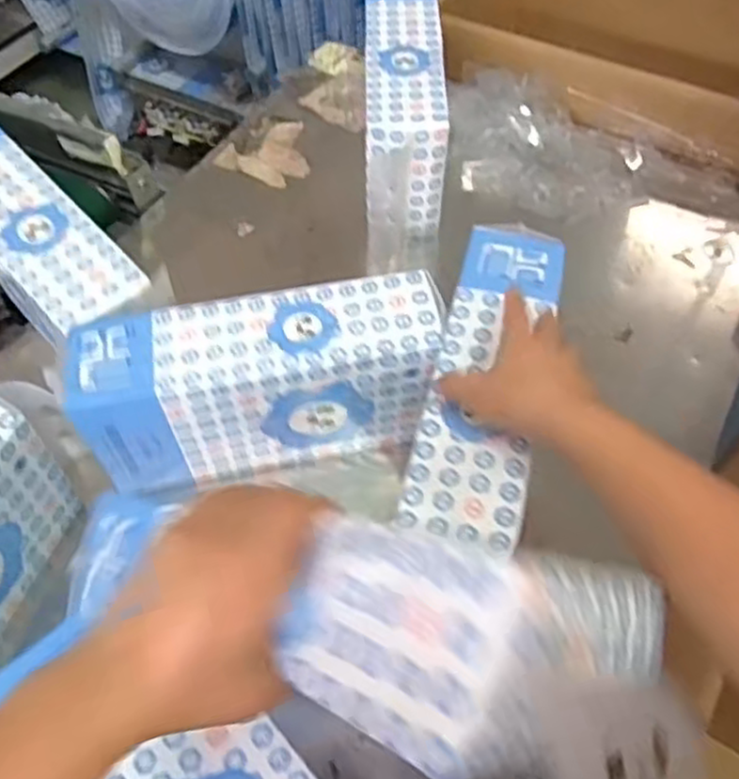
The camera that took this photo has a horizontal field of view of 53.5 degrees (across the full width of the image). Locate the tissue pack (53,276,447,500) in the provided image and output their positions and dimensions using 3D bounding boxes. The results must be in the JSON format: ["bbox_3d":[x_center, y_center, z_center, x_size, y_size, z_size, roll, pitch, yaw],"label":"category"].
[{"bbox_3d":[-0.096,-0.002,0.679,0.305,0.152,0.089,-10,56,-6],"label":"tissue pack"}]

